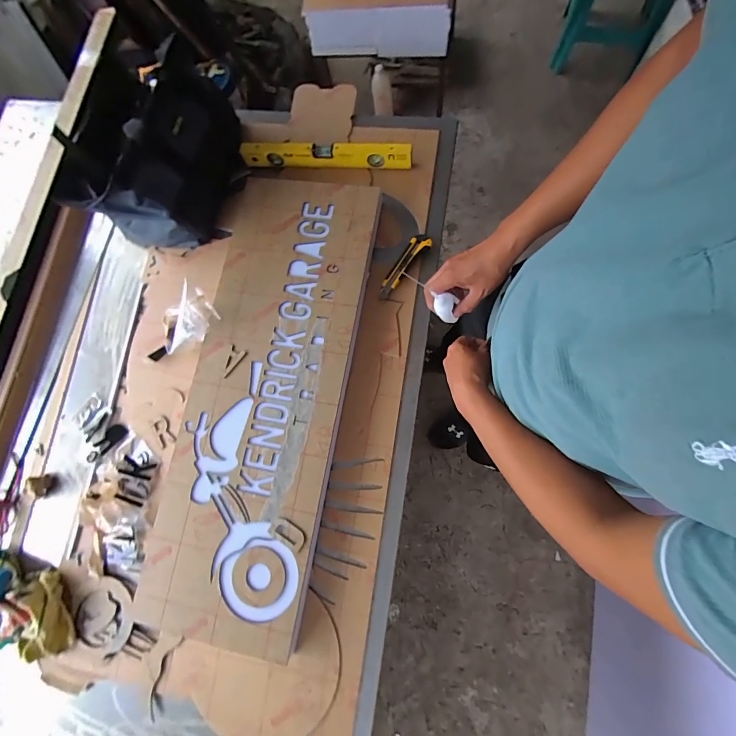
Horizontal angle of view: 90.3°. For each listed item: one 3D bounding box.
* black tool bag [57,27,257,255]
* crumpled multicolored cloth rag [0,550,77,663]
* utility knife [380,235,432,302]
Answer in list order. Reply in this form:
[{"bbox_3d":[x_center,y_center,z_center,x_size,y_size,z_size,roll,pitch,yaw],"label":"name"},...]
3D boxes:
[{"bbox_3d":[-0.433,-0.452,0.788,0.267,0.230,0.322,3,80,6],"label":"black tool bag"},{"bbox_3d":[-0.698,0.458,0.714,0.294,0.063,0.151,22,82,10],"label":"crumpled multicolored cloth rag"},{"bbox_3d":[0.073,-0.211,0.762,0.036,0.018,0.158,35,85,11],"label":"utility knife"}]

